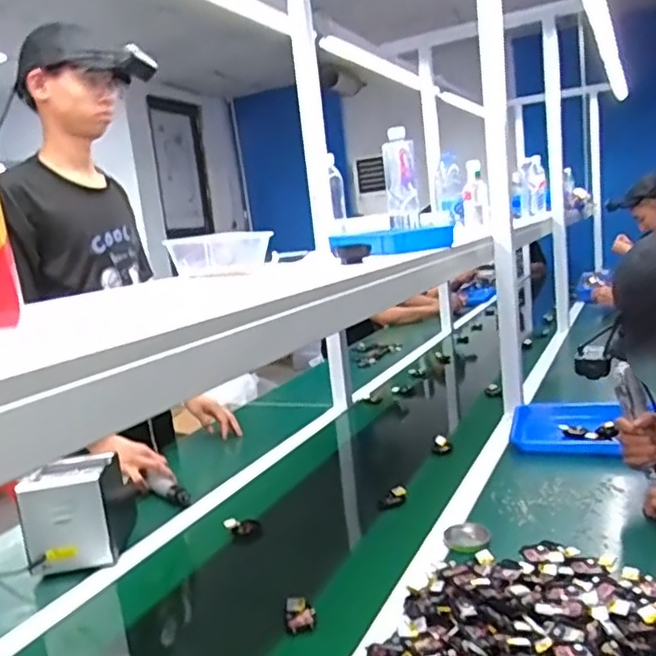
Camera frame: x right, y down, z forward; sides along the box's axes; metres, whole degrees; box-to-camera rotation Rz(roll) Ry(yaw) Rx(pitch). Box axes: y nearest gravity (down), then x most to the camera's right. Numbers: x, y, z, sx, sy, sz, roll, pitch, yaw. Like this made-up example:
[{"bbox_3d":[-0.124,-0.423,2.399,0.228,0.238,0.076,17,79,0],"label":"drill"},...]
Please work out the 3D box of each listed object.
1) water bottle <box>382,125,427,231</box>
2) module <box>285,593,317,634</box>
[{"bbox_3d":[0.152,-0.301,1.275,0.074,0.188,0.071,-5,10,9],"label":"water bottle"},{"bbox_3d":[-0.036,0.358,0.794,0.037,0.018,0.050,-8,10,-6],"label":"module"}]

